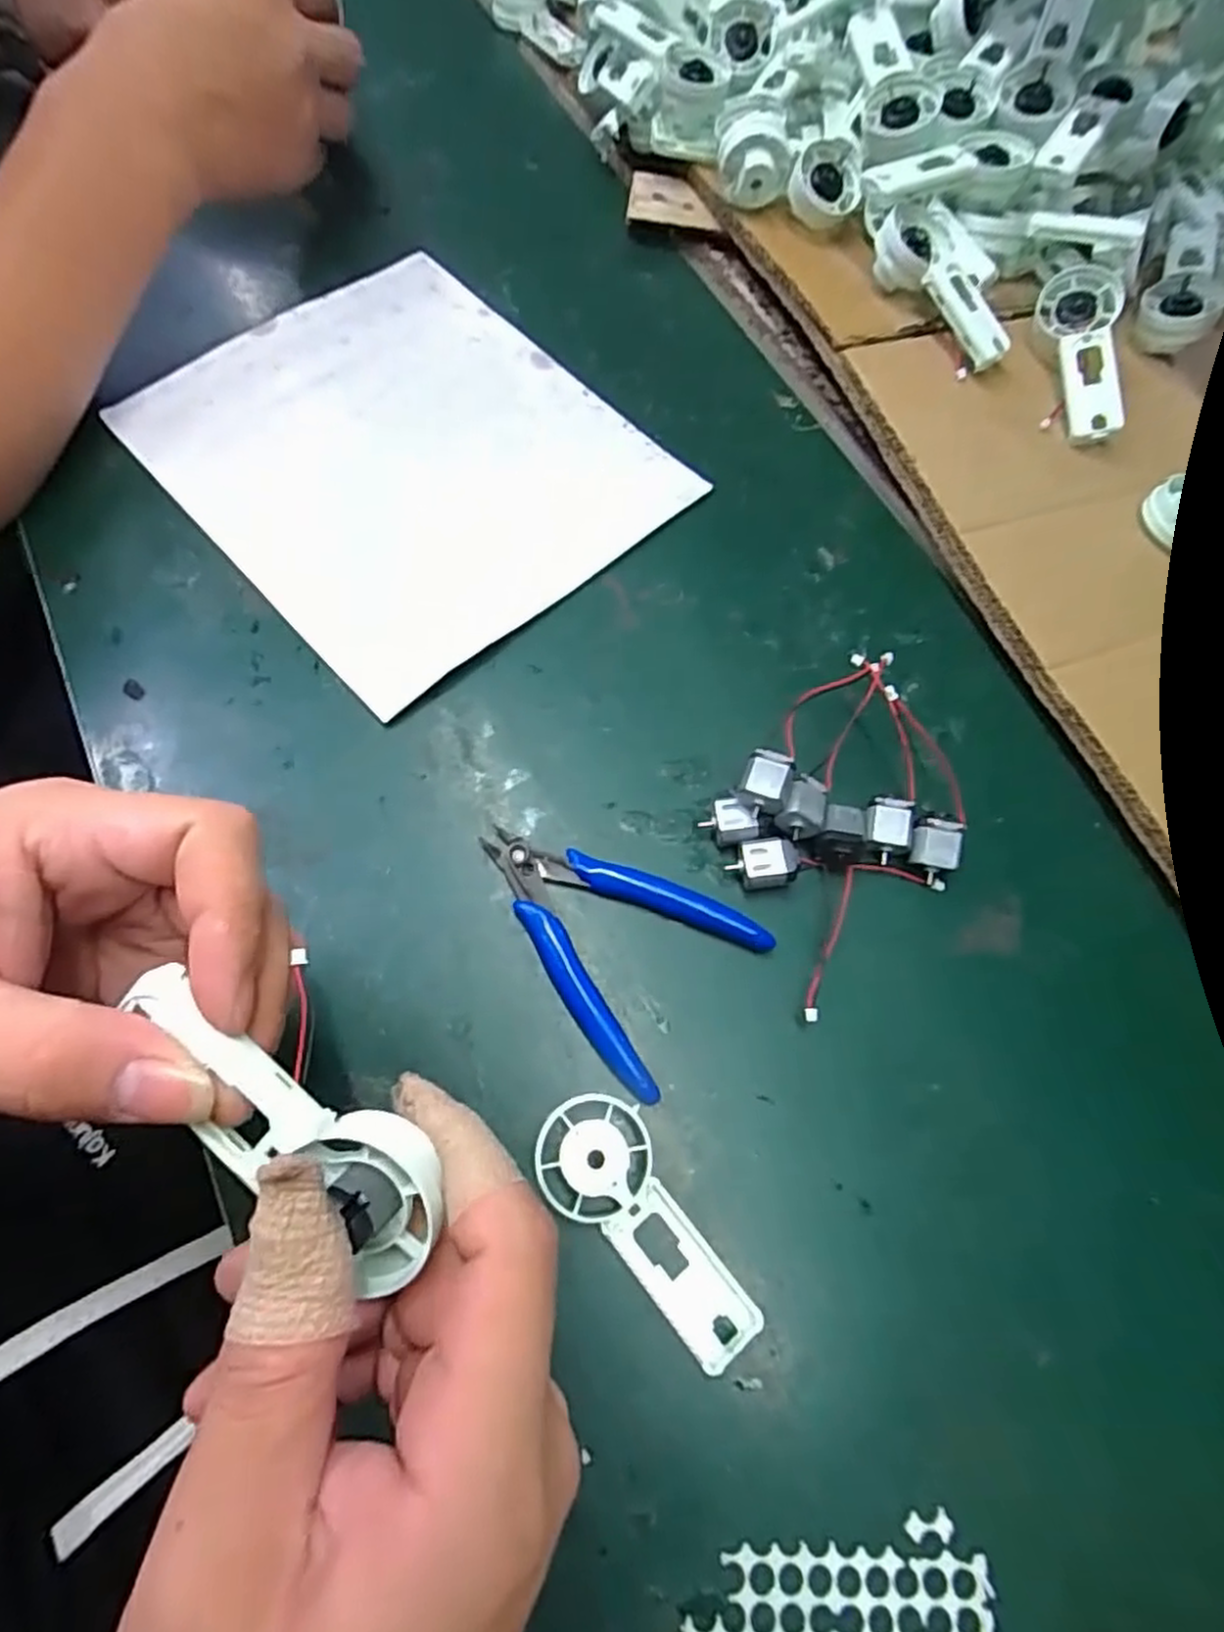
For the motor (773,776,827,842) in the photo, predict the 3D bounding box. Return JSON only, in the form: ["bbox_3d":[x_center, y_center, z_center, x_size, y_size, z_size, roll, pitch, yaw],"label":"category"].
[{"bbox_3d":[0.077,-0.003,0.309,0.019,0.015,0.024,29,64,-18],"label":"motor"}]

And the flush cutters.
[{"bbox_3d":[-0.006,0.044,0.298,0.113,0.010,0.077,37,71,12],"label":"flush cutters"}]

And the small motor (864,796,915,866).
[{"bbox_3d":[0.114,0.006,0.313,0.019,0.017,0.024,9,67,1],"label":"small motor"}]

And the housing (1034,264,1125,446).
[{"bbox_3d":[0.253,-0.244,0.399,0.037,0.019,0.095,0,80,-3],"label":"housing"}]

